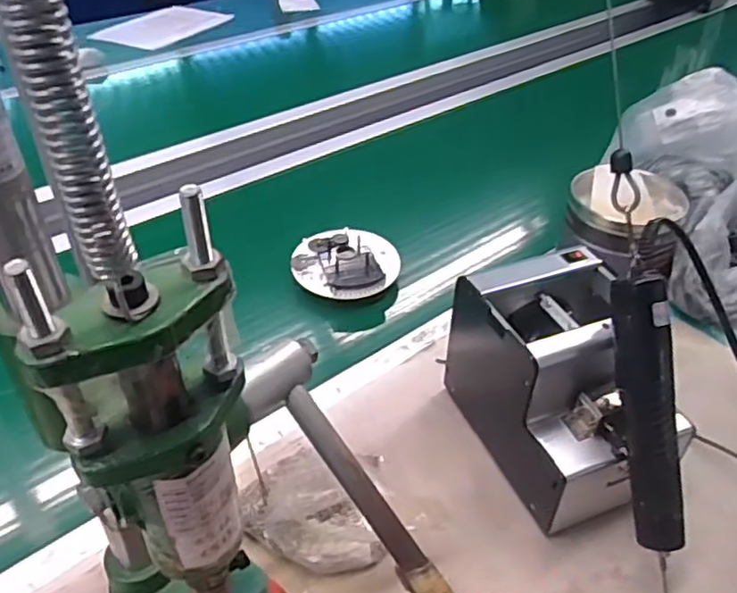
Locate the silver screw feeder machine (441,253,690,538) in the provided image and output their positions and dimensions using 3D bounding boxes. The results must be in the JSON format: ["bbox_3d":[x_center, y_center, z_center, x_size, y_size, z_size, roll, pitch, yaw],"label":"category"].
[{"bbox_3d":[0.161,0.084,0.550,0.118,0.154,0.185,-13,42,-15],"label":"silver screw feeder machine"}]

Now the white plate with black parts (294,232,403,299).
[{"bbox_3d":[-0.025,-0.039,0.767,0.125,0.019,0.104,-9,51,-15],"label":"white plate with black parts"}]

